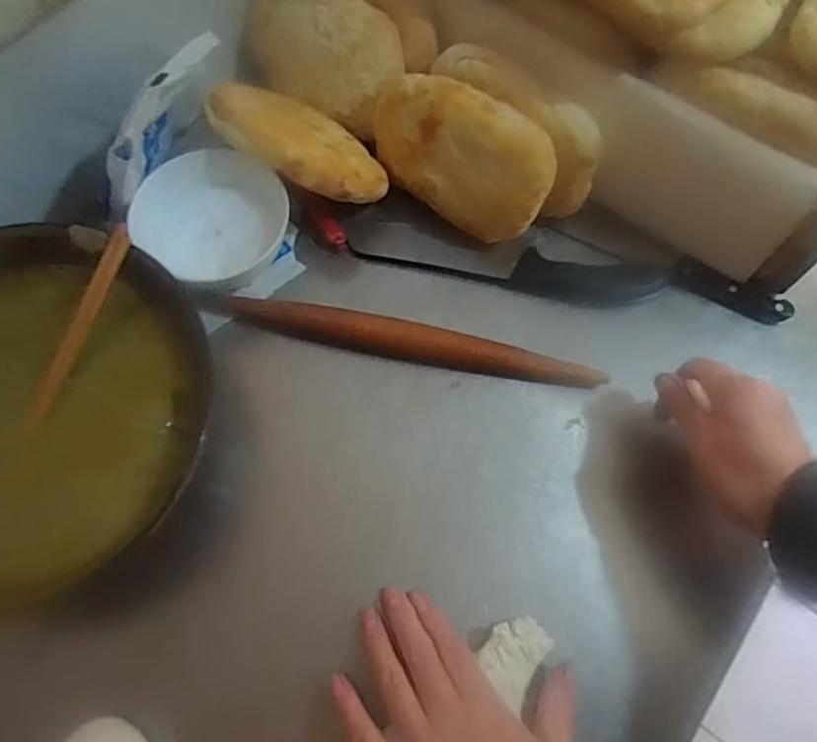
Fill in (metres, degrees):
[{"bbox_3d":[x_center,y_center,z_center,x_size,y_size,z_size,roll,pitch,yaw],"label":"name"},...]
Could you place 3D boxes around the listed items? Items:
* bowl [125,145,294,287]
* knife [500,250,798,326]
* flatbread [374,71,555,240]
[{"bbox_3d":[-0.148,-0.121,0.491,0.111,0.045,0.127,34,71,11],"label":"bowl"},{"bbox_3d":[0.196,-0.070,0.517,0.219,0.014,0.042,6,68,0],"label":"knife"},{"bbox_3d":[0.038,-0.168,0.495,0.150,0.097,0.031,35,46,12],"label":"flatbread"}]

